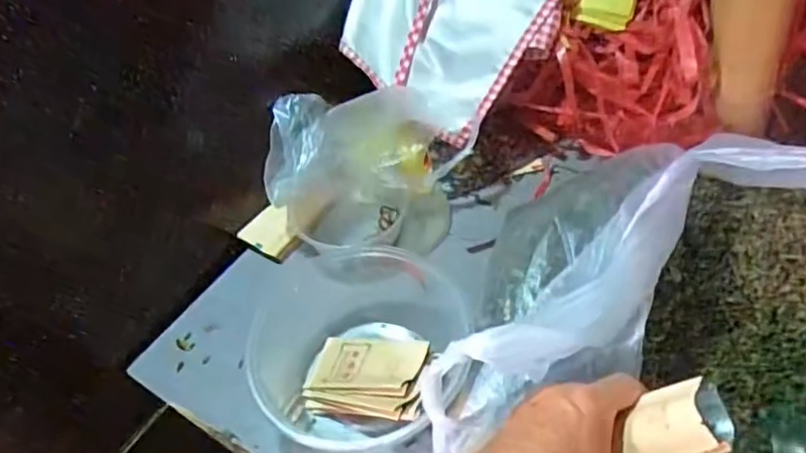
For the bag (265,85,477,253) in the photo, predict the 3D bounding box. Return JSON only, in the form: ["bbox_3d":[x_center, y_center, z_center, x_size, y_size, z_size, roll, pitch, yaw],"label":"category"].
[{"bbox_3d":[-0.025,-0.056,0.587,0.197,0.119,0.132,-2,48,6],"label":"bag"}]

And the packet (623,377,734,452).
[{"bbox_3d":[0.152,0.114,0.344,0.013,0.064,0.042,18,44,-39],"label":"packet"}]

